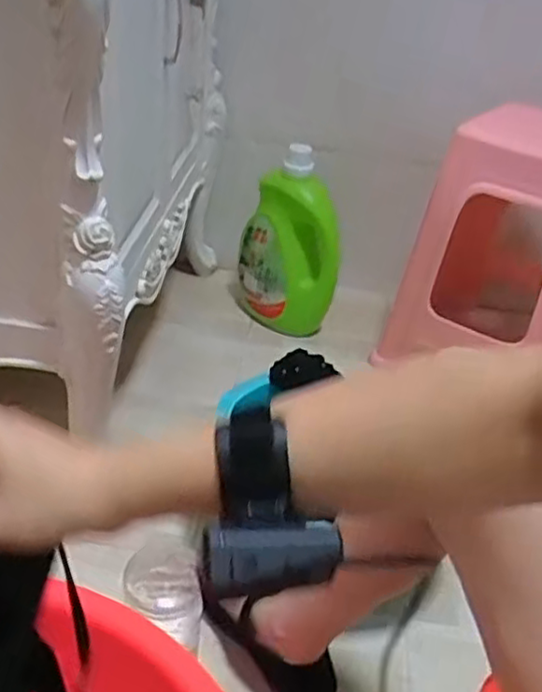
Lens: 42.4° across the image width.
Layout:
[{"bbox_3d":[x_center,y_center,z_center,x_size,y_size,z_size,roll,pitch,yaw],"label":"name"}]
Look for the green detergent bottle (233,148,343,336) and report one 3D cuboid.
[{"bbox_3d":[0.037,-0.215,1.450,0.197,0.350,0.147,4,32,-4],"label":"green detergent bottle"}]

